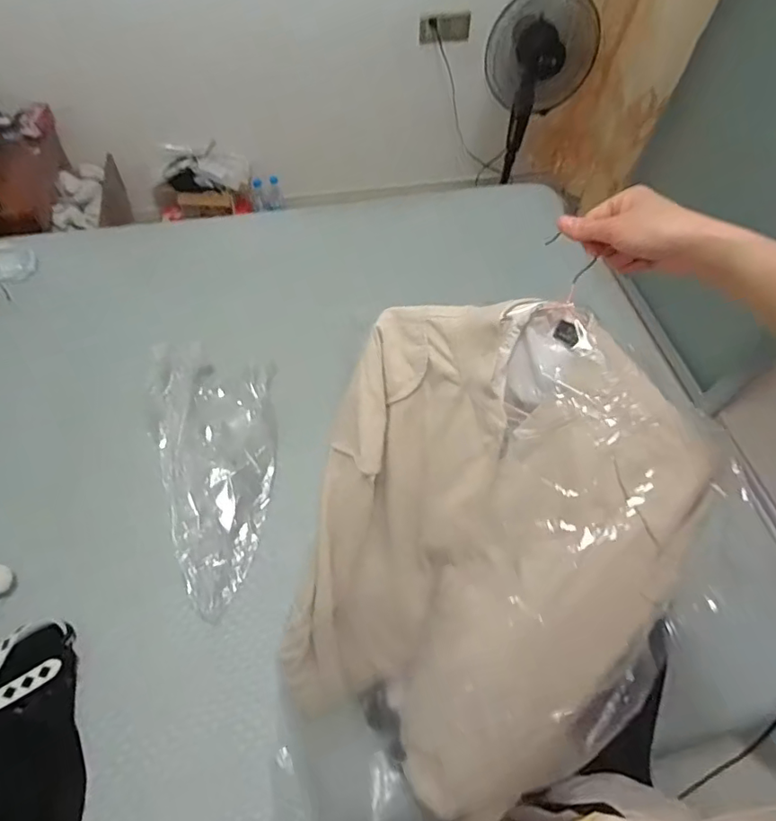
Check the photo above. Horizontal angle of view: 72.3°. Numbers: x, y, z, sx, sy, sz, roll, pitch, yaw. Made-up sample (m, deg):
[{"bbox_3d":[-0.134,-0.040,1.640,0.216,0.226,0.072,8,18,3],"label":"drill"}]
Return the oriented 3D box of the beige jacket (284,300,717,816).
[{"bbox_3d":[0.093,0.195,0.664,0.413,0.634,0.069,19,18,23],"label":"beige jacket"}]

